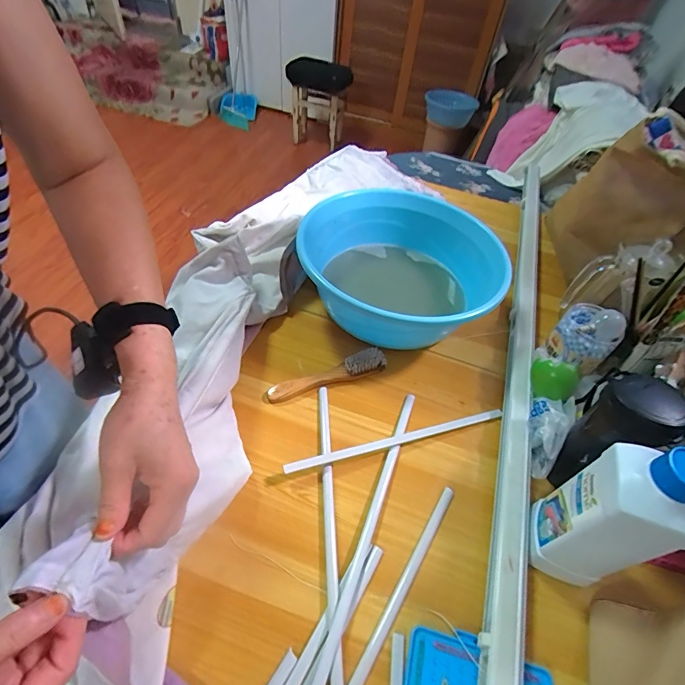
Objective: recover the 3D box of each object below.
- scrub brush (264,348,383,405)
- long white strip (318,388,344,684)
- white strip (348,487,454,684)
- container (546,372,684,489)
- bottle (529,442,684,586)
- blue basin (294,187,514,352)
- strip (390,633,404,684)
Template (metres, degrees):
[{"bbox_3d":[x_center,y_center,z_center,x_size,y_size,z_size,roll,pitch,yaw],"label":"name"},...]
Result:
[{"bbox_3d":[-0.020,0.054,0.646,0.195,0.027,0.034,-17,54,-21],"label":"scrub brush"},{"bbox_3d":[-0.014,0.236,0.498,0.018,0.012,0.425,-1,49,-5],"label":"long white strip"},{"bbox_3d":[0.031,0.323,0.430,0.014,0.012,0.413,28,53,19],"label":"white strip"},{"bbox_3d":[0.333,0.117,0.516,0.075,0.178,0.072,22,50,11],"label":"container"},{"bbox_3d":[0.277,0.181,0.438,0.085,0.228,0.083,22,50,12],"label":"bottle"},{"bbox_3d":[0.099,-0.128,0.745,0.341,0.146,0.341,4,49,-4],"label":"blue basin"},{"bbox_3d":[0.056,0.337,0.428,0.012,0.004,0.056,11,49,2],"label":"strip"}]

